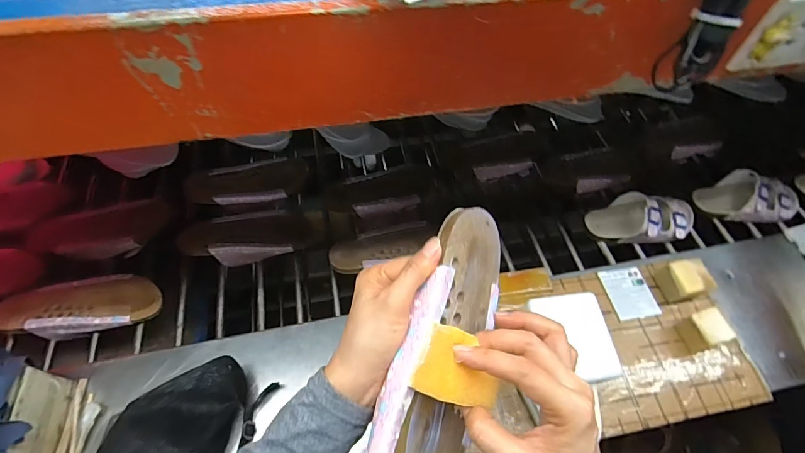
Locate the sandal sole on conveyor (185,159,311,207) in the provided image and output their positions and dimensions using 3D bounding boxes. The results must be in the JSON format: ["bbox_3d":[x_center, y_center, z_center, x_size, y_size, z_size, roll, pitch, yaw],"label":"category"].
[{"bbox_3d":[-0.301,-0.083,0.791,0.228,0.058,0.093,-14,58,-11],"label":"sandal sole on conveyor"}]

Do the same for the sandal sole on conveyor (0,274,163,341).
[{"bbox_3d":[-0.515,0.124,0.643,0.242,0.055,0.101,-5,56,-5],"label":"sandal sole on conveyor"}]

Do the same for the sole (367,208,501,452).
[{"bbox_3d":[0.033,0.096,0.304,0.014,0.080,0.222,-1,63,52],"label":"sole"}]

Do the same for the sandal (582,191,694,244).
[{"bbox_3d":[0.465,-0.016,0.767,0.211,0.066,0.090,-3,56,-4],"label":"sandal"}]

